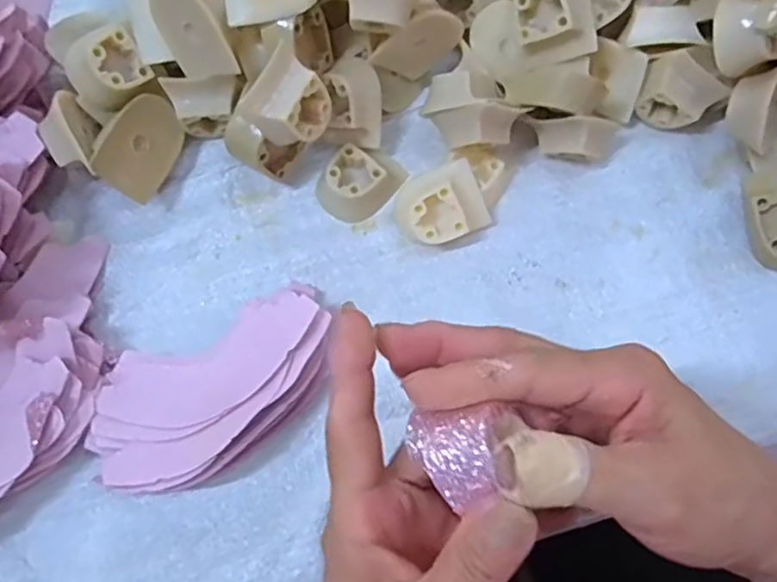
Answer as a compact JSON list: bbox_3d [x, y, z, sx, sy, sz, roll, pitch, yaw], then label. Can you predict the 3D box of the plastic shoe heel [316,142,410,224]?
[{"bbox_3d":[-0.017,-0.065,0.379,0.039,0.017,0.047,40,80,10],"label":"plastic shoe heel"}]

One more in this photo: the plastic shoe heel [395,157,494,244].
[{"bbox_3d":[0.030,-0.047,0.366,0.051,0.032,0.039,-15,76,-3],"label":"plastic shoe heel"}]

